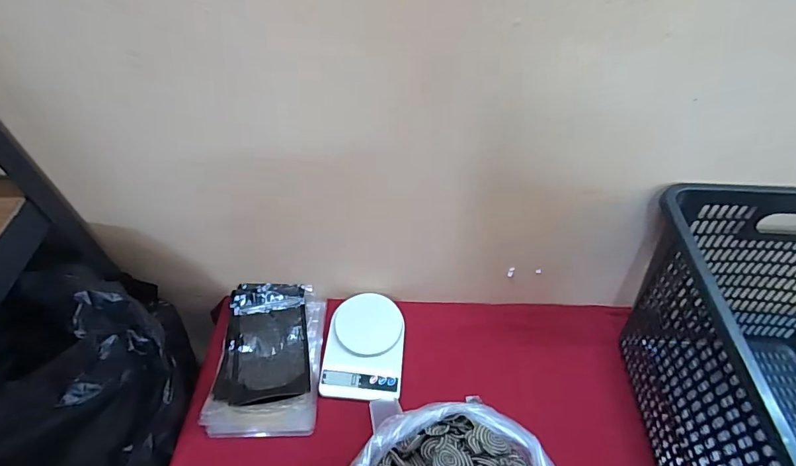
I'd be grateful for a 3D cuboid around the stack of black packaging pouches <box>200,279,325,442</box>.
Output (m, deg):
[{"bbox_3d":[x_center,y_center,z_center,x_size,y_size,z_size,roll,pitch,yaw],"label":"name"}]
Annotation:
[{"bbox_3d":[-0.210,0.199,0.689,0.161,0.038,0.245,0,50,-2],"label":"stack of black packaging pouches"}]

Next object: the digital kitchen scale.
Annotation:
[{"bbox_3d":[-0.055,0.189,0.711,0.129,0.027,0.178,5,50,2],"label":"digital kitchen scale"}]

